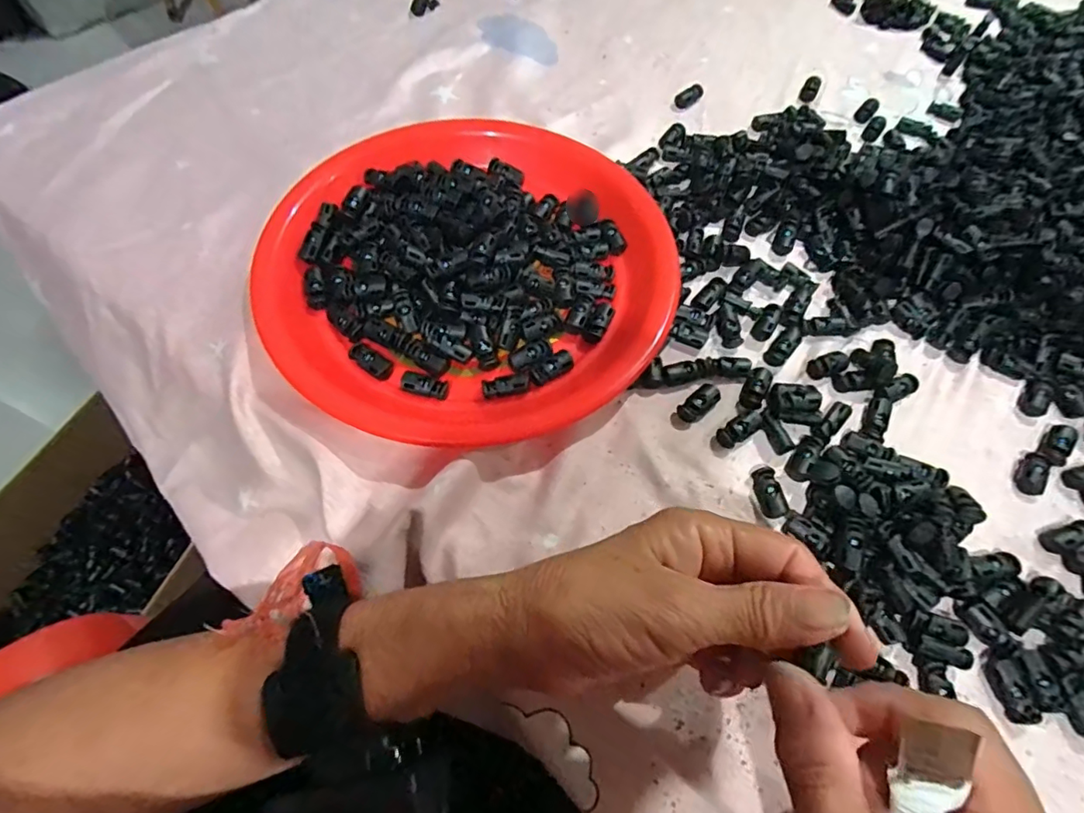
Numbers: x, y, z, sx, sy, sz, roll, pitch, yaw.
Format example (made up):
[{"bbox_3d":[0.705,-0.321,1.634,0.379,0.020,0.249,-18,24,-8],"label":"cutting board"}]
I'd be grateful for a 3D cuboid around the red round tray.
[{"bbox_3d":[-0.045,-0.098,0.346,0.252,0.036,0.253,2,62,-3],"label":"red round tray"}]

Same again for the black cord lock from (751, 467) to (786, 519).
[{"bbox_3d":[0.127,0.048,0.297,0.012,0.009,0.028,-5,63,-6],"label":"black cord lock"}]

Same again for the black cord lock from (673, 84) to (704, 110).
[{"bbox_3d":[0.131,-0.274,0.468,0.031,0.008,0.013,-40,72,-18],"label":"black cord lock"}]

